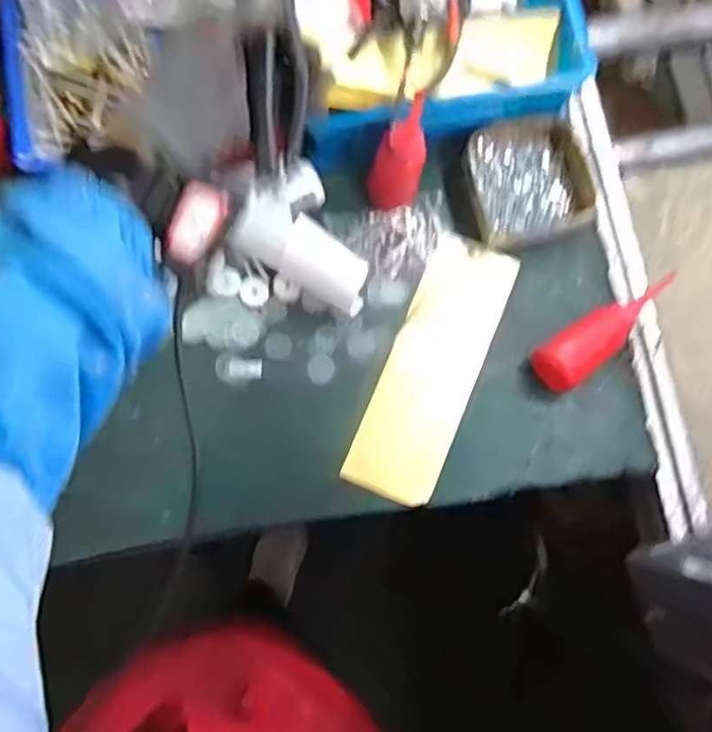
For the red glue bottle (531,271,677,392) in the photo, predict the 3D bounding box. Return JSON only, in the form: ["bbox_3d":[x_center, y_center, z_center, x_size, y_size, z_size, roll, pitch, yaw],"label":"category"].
[{"bbox_3d":[0.245,-0.042,0.630,0.177,0.038,0.052,-37,82,-7],"label":"red glue bottle"}]

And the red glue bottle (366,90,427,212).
[{"bbox_3d":[0.039,-0.193,0.600,0.053,0.122,0.048,2,79,0],"label":"red glue bottle"}]

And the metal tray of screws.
[{"bbox_3d":[0.170,-0.185,0.651,0.116,0.034,0.119,-12,80,-3],"label":"metal tray of screws"}]

